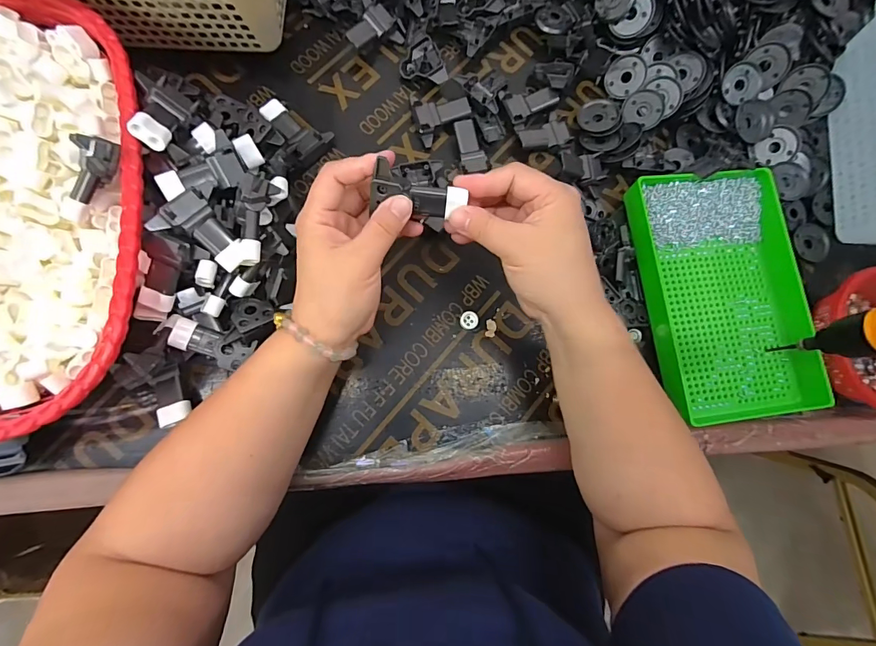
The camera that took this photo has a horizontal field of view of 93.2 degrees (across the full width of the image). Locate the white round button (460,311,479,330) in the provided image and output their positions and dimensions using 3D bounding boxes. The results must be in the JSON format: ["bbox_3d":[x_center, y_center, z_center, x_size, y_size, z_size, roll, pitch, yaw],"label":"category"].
[{"bbox_3d":[0.031,-0.003,0.408,0.017,0.004,0.018,1,80,-6],"label":"white round button"}]

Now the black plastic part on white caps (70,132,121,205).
[{"bbox_3d":[-0.260,-0.115,0.310,0.022,0.020,0.049,27,100,-2],"label":"black plastic part on white caps"}]

